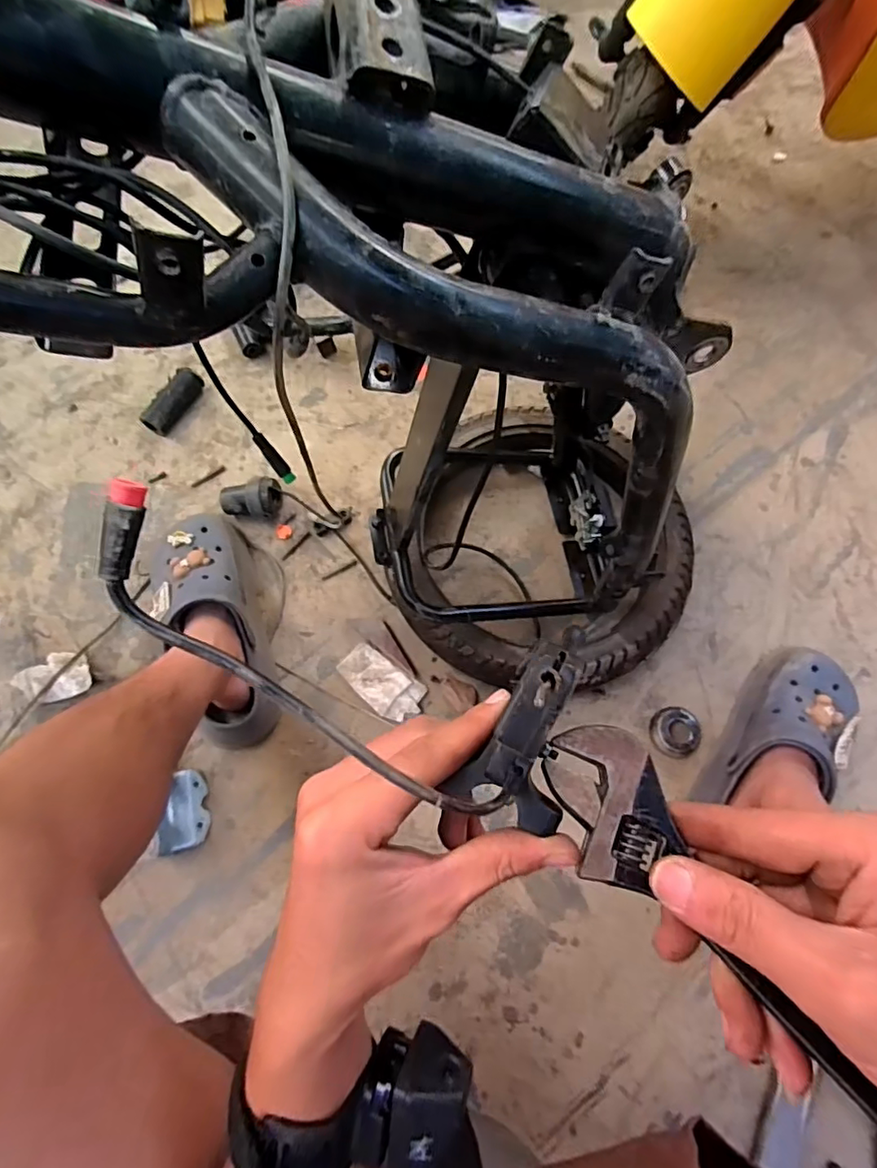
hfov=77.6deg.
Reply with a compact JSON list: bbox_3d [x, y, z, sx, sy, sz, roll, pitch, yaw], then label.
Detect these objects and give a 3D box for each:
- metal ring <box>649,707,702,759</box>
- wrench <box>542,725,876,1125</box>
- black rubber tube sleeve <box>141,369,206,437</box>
[{"bbox_3d":[0.267,0.167,0.611,0.054,0.018,0.053,1,70,-2],"label":"metal ring"},{"bbox_3d":[0.111,0.132,0.187,0.046,0.008,0.196,-38,70,-14],"label":"wrench"},{"bbox_3d":[-0.358,-0.247,0.742,0.033,0.035,0.100,28,71,7],"label":"black rubber tube sleeve"}]

